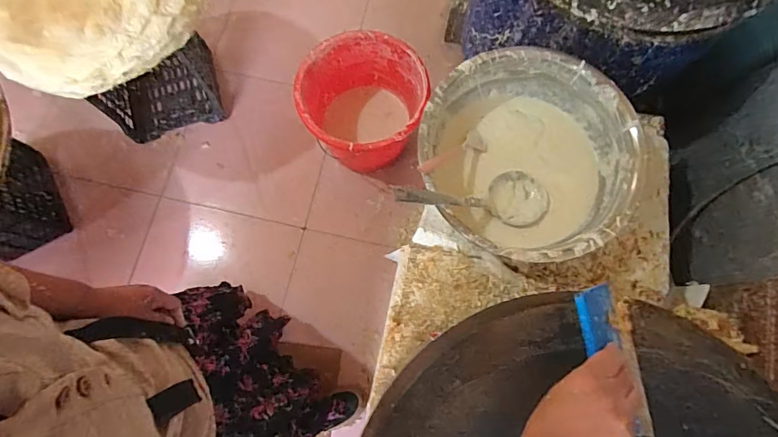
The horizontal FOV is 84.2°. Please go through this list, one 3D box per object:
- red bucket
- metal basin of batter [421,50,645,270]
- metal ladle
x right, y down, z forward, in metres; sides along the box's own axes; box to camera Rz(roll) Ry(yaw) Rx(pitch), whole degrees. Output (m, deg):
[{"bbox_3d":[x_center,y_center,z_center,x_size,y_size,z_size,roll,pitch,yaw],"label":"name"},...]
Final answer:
[{"bbox_3d":[-0.072,-0.331,1.329,0.363,0.327,0.356,0,76,0],"label":"red bucket"},{"bbox_3d":[0.247,-0.103,0.820,0.371,0.176,0.379,0,76,0],"label":"metal basin of batter"},{"bbox_3d":[0.161,-0.037,0.772,0.333,0.065,0.111,0,73,-36],"label":"metal ladle"}]

